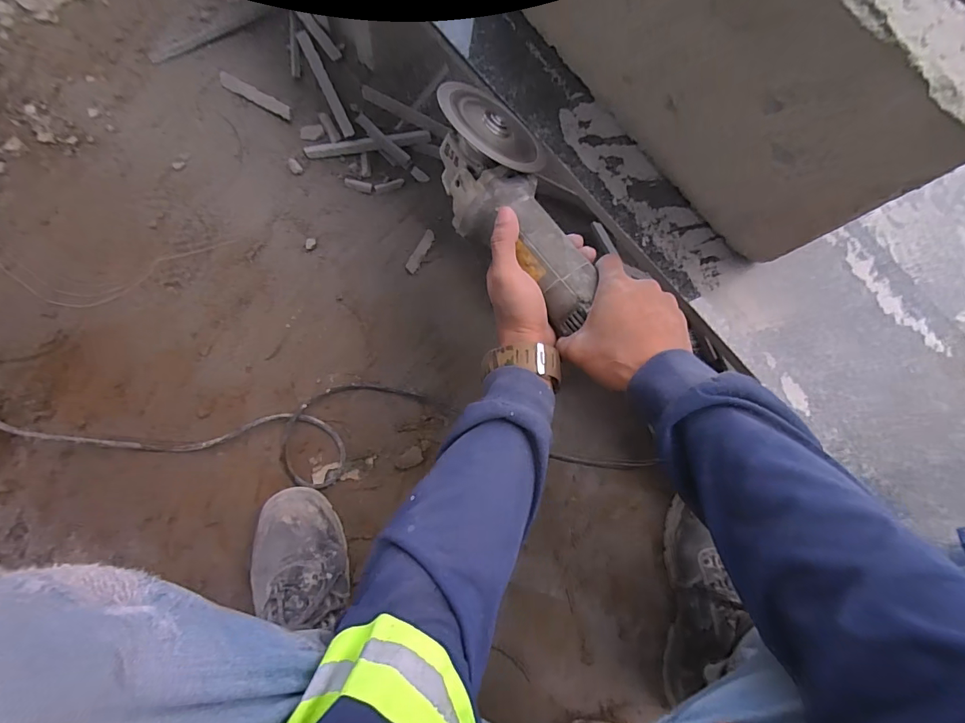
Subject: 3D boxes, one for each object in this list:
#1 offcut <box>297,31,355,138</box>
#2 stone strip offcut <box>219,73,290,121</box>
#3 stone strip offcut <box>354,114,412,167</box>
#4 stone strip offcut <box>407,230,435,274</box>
[{"bbox_3d":[-0.236,-0.417,0.673,0.017,0.007,0.184,-25,84,-9],"label":"offcut"},{"bbox_3d":[-0.338,-0.394,0.664,0.123,0.006,0.022,30,79,0],"label":"stone strip offcut"},{"bbox_3d":[-0.150,-0.331,0.667,0.101,0.012,0.021,42,79,2],"label":"stone strip offcut"},{"bbox_3d":[-0.089,-0.162,0.655,0.016,0.007,0.071,28,79,0],"label":"stone strip offcut"}]

